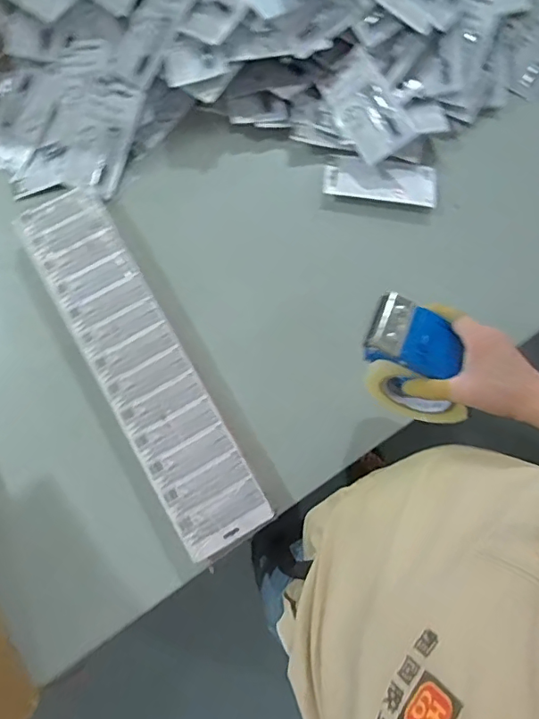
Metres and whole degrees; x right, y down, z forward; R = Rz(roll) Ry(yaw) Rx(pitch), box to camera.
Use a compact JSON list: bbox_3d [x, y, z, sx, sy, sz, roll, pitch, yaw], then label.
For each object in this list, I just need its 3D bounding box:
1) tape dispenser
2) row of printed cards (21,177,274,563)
[{"bbox_3d":[0.162,0.008,0.542,0.144,0.125,0.075,34,80,6],"label":"tape dispenser"},{"bbox_3d":[-0.166,0.003,0.648,0.114,0.022,0.506,-30,81,-7],"label":"row of printed cards"}]

